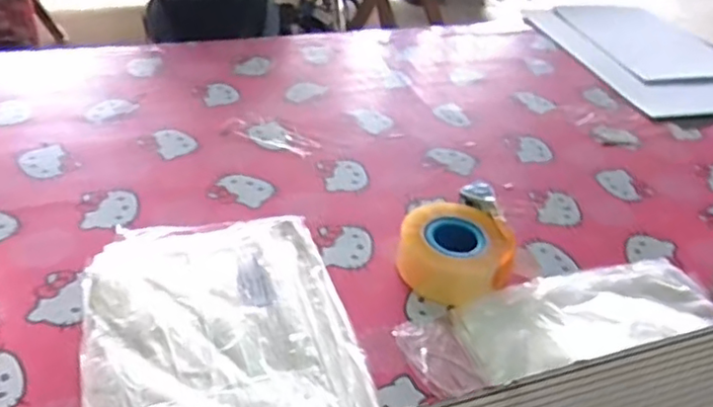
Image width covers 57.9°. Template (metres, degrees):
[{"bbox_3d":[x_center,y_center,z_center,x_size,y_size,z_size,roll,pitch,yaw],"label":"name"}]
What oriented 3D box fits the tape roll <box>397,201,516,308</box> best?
[{"bbox_3d":[0.117,0.056,0.772,0.129,0.070,0.127,5,39,-4],"label":"tape roll"}]

